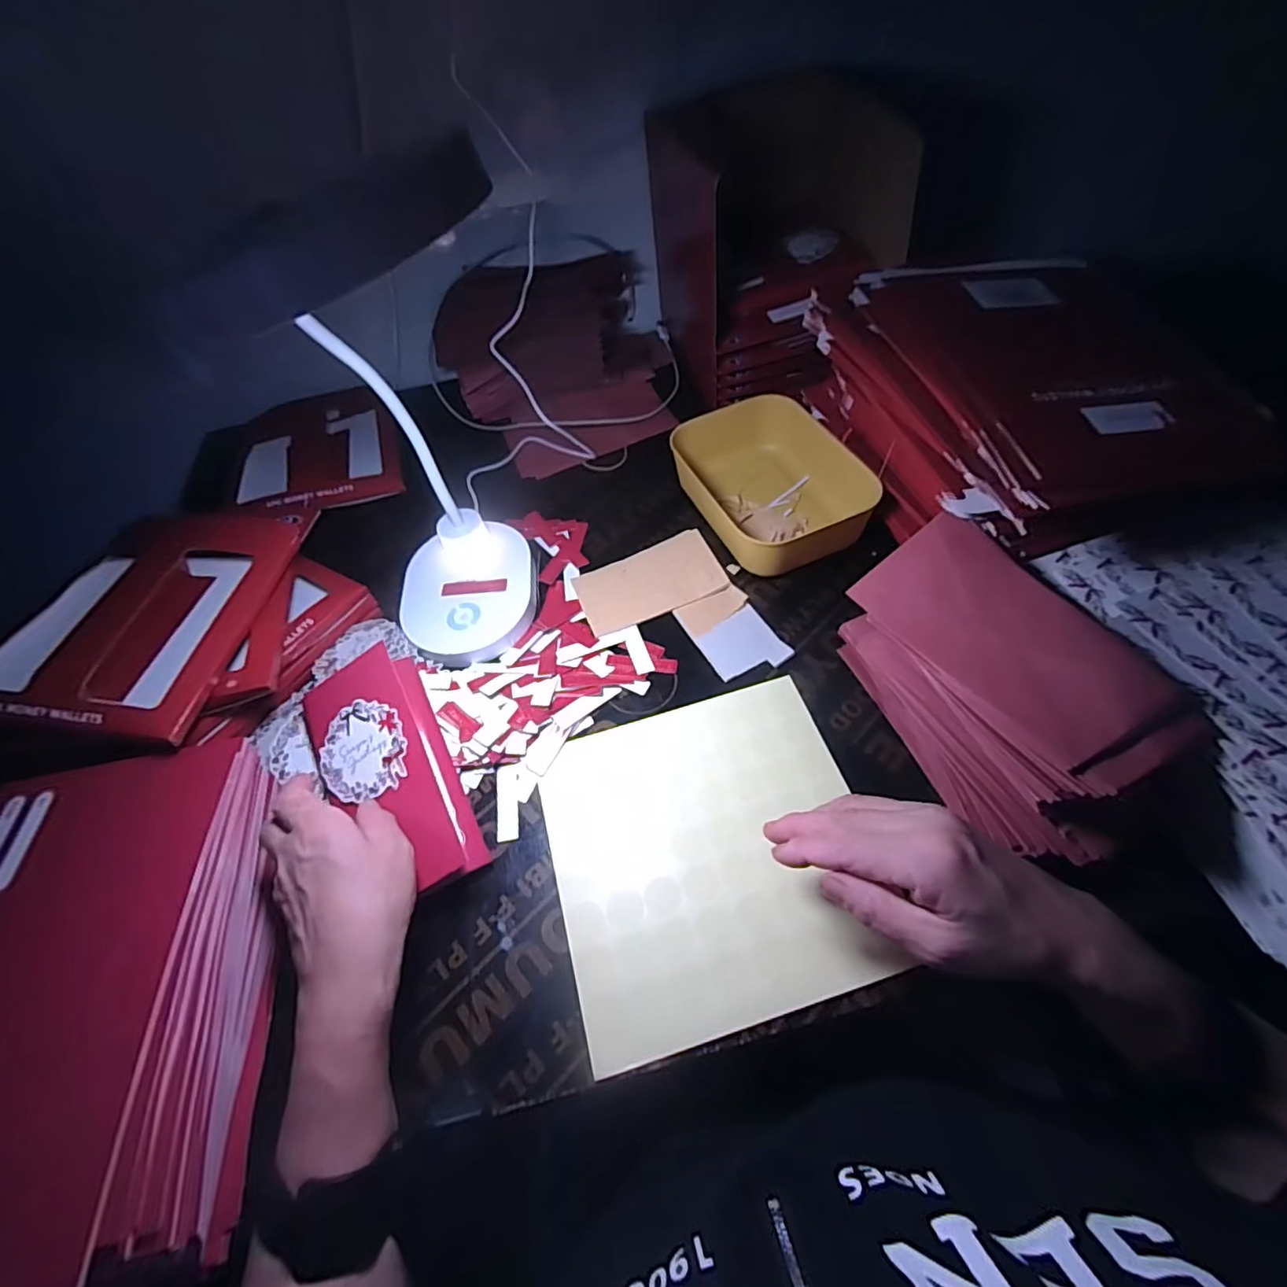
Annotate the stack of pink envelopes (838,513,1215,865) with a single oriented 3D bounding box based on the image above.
[{"bbox_3d":[0.245,0.025,0.398,0.125,0.101,0.203,-18,56,-8],"label":"stack of pink envelopes"}]

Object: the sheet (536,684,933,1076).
[{"bbox_3d":[0.045,0.139,0.403,0.209,0.010,0.211,-16,54,-5],"label":"sheet"}]

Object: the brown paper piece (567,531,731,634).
[{"bbox_3d":[0.005,-0.058,0.534,0.128,0.007,0.075,-23,58,-5],"label":"brown paper piece"}]

